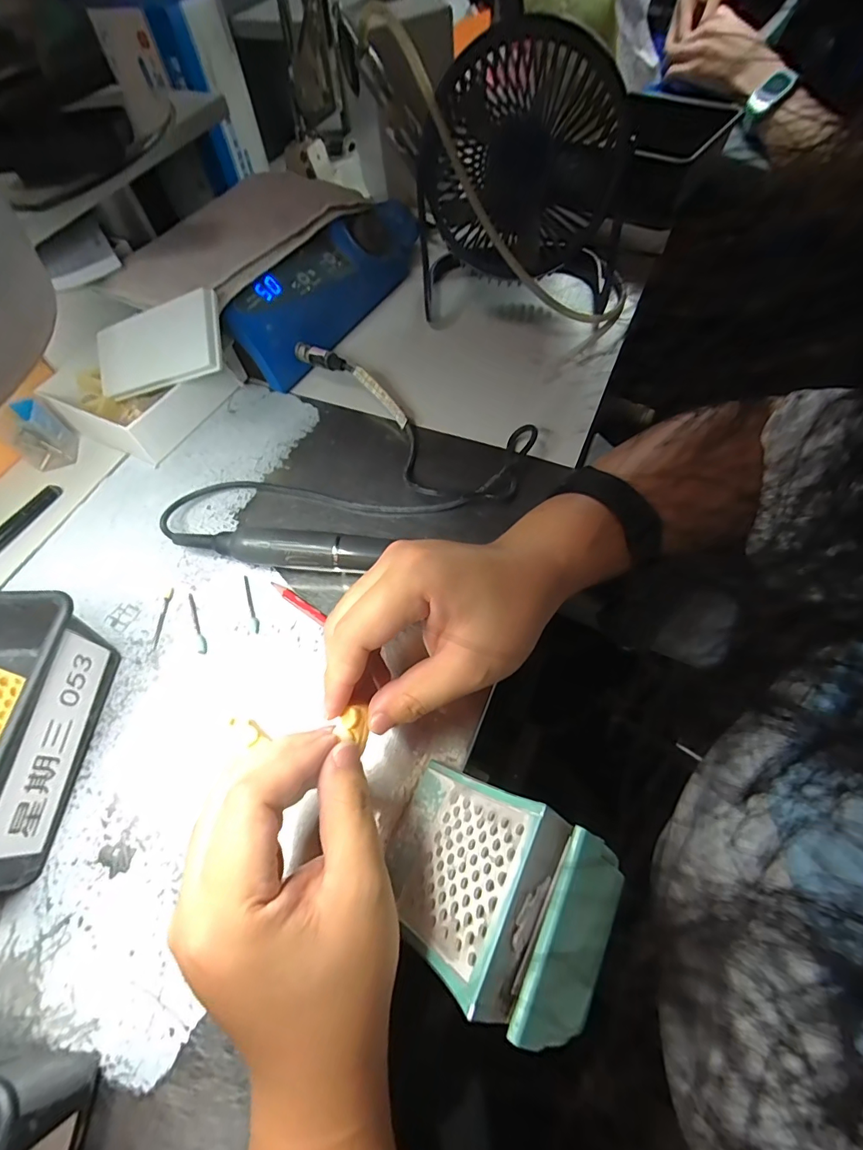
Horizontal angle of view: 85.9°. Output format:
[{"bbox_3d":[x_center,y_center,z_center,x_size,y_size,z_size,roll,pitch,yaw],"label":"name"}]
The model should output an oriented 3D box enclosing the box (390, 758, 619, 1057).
[{"bbox_3d":[0.018,0.134,0.209,0.084,0.075,0.078,24,66,16],"label":"box"}]

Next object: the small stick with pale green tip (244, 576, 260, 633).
[{"bbox_3d":[-0.127,0.020,0.326,0.005,0.004,0.046,-20,62,-7],"label":"small stick with pale green tip"}]

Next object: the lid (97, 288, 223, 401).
[{"bbox_3d":[-0.229,-0.187,0.385,0.142,0.008,0.057,0,104,26],"label":"lid"}]

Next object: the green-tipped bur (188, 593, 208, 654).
[{"bbox_3d":[-0.164,0.032,0.322,0.006,0.004,0.051,-25,63,-9],"label":"green-tipped bur"}]

